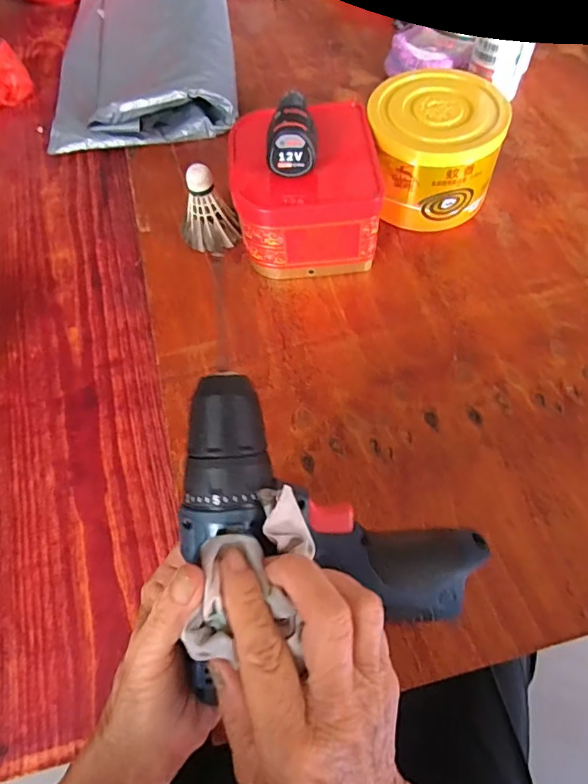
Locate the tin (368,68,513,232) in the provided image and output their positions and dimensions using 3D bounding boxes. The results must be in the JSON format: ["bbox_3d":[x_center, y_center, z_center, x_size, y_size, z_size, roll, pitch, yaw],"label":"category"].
[{"bbox_3d":[0.143,-0.251,0.535,0.135,0.107,0.125,18,64,13],"label":"tin"}]

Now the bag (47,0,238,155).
[{"bbox_3d":[-0.211,-0.504,0.726,0.237,0.060,0.413,-7,61,1],"label":"bag"}]

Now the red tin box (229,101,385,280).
[{"bbox_3d":[0.011,-0.201,0.511,0.136,0.111,0.136,-4,61,2],"label":"red tin box"}]

